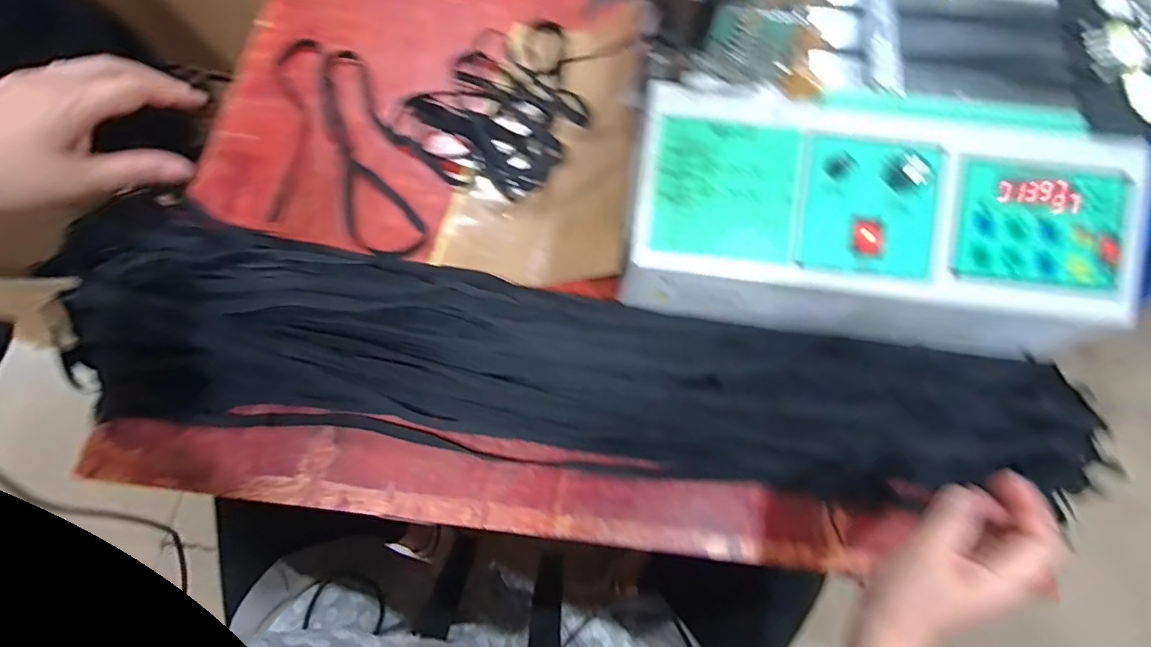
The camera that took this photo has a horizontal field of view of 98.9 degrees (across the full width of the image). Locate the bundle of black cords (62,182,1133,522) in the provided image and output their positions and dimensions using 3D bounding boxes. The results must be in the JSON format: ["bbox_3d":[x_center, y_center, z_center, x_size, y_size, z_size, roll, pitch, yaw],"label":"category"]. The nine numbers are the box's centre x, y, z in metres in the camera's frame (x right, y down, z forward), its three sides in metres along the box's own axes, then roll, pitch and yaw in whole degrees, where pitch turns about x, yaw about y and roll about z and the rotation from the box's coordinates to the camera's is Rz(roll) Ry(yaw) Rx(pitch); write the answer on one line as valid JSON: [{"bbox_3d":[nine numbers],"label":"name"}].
[{"bbox_3d":[0.022,0.050,0.461,0.948,0.069,0.176,9,73,1],"label":"bundle of black cords"}]

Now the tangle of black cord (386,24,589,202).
[{"bbox_3d":[-0.072,-0.263,0.591,0.197,0.034,0.254,41,76,10],"label":"tangle of black cord"}]

